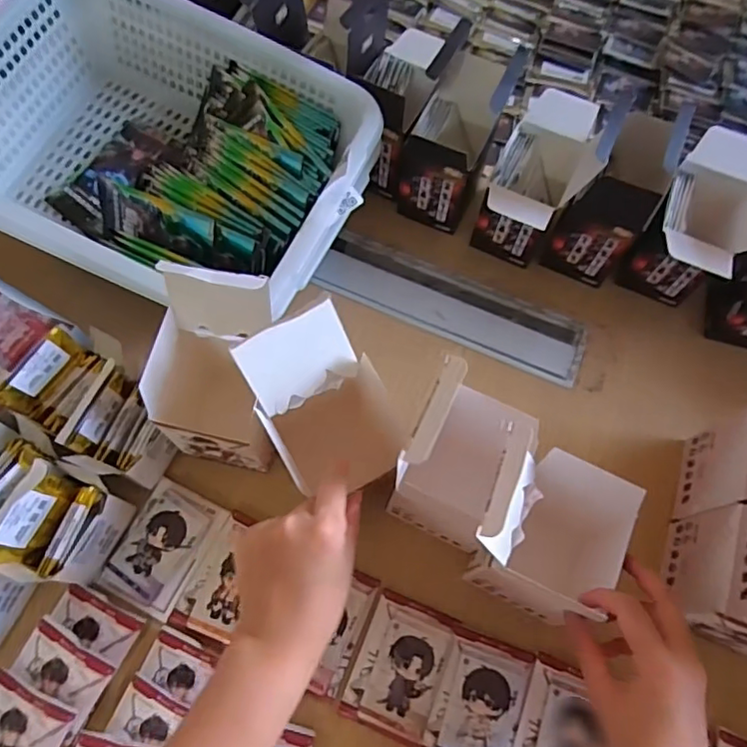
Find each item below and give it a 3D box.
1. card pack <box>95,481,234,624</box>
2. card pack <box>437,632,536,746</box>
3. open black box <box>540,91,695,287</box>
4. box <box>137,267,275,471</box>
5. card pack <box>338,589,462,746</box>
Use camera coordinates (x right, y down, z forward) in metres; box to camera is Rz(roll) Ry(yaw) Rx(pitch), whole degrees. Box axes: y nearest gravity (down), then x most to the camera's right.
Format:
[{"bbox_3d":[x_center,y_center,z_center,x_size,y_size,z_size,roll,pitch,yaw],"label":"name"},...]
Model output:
[{"bbox_3d":[-0.183,0.149,0.498,0.070,0.006,0.104,26,69,7],"label":"card pack"},{"bbox_3d":[0.091,0.266,0.460,0.064,0.010,0.094,16,68,3],"label":"card pack"},{"bbox_3d":[0.239,-0.185,0.570,0.081,0.169,0.113,24,69,6],"label":"open black box"},{"bbox_3d":[-0.135,0.007,0.476,0.089,0.202,0.097,13,68,2],"label":"box"},{"bbox_3d":[0.023,0.238,0.469,0.070,0.011,0.100,21,69,5],"label":"card pack"}]

